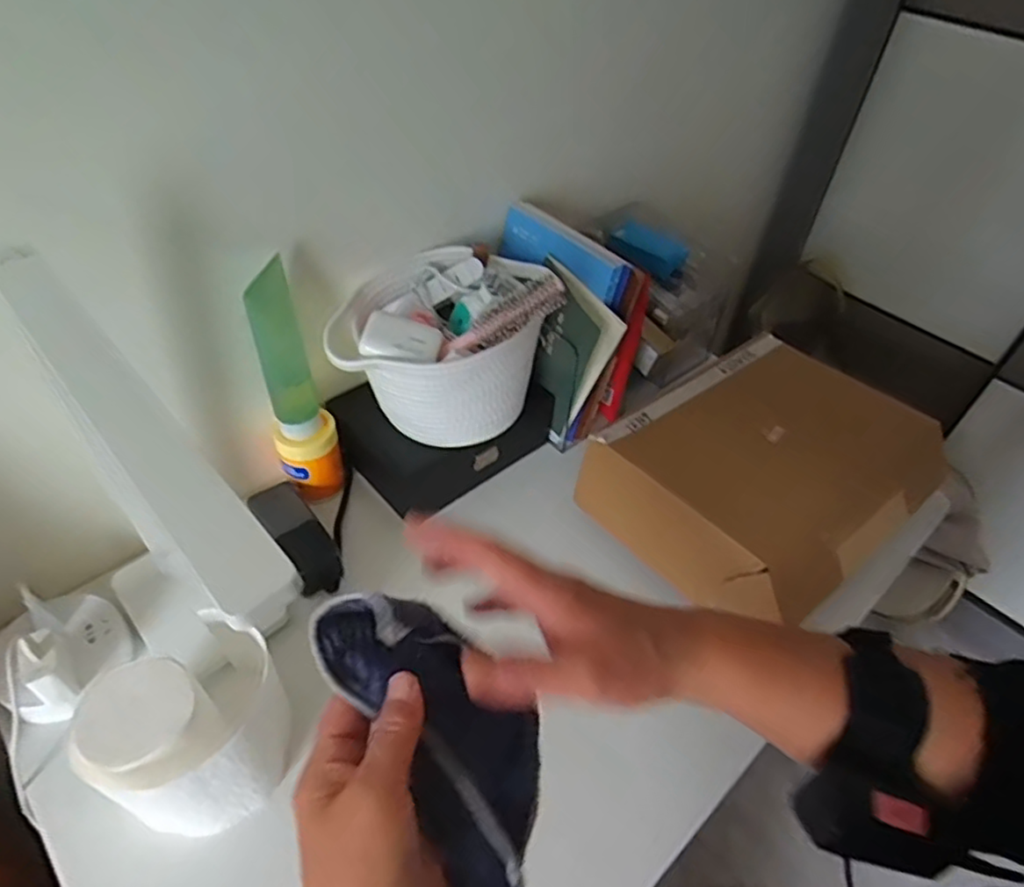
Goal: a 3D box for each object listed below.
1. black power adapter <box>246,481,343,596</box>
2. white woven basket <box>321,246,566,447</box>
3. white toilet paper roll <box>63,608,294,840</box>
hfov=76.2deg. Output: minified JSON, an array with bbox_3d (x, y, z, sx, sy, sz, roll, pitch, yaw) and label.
[{"bbox_3d":[-0.246,0.102,0.745,0.054,0.049,0.147,-30,54,-25],"label":"black power adapter"},{"bbox_3d":[-0.076,-0.125,0.766,0.248,0.164,0.211,-8,48,-6],"label":"white woven basket"},{"bbox_3d":[-0.260,0.245,0.551,0.118,0.141,0.135,25,53,22],"label":"white toilet paper roll"}]

